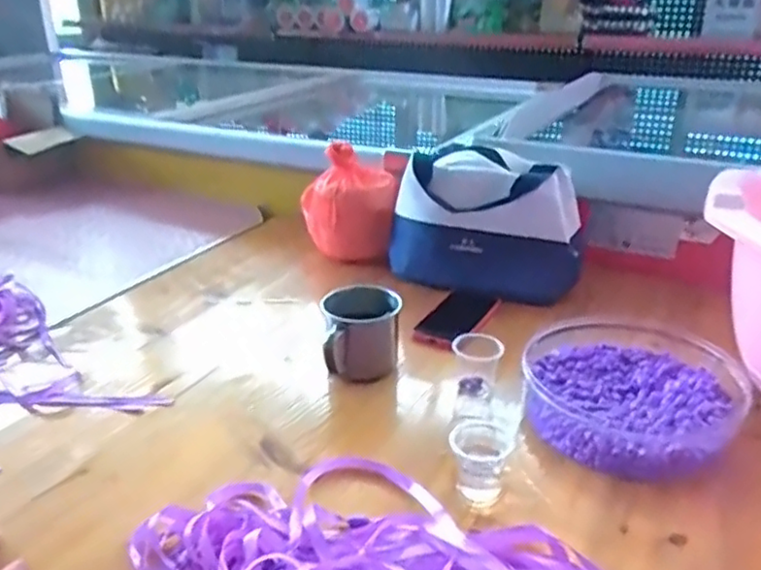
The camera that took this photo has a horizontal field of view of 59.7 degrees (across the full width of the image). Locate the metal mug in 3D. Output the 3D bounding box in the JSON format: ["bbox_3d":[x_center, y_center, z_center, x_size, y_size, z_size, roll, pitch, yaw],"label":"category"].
[{"bbox_3d":[-0.020,0.056,0.716,0.084,0.080,0.083,-4,26,-8],"label":"metal mug"}]

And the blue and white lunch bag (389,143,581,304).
[{"bbox_3d":[0.143,-0.084,0.901,0.252,0.164,0.121,11,28,20],"label":"blue and white lunch bag"}]

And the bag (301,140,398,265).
[{"bbox_3d":[-0.047,-0.115,1.016,0.111,0.186,0.097,-19,32,-34],"label":"bag"}]

